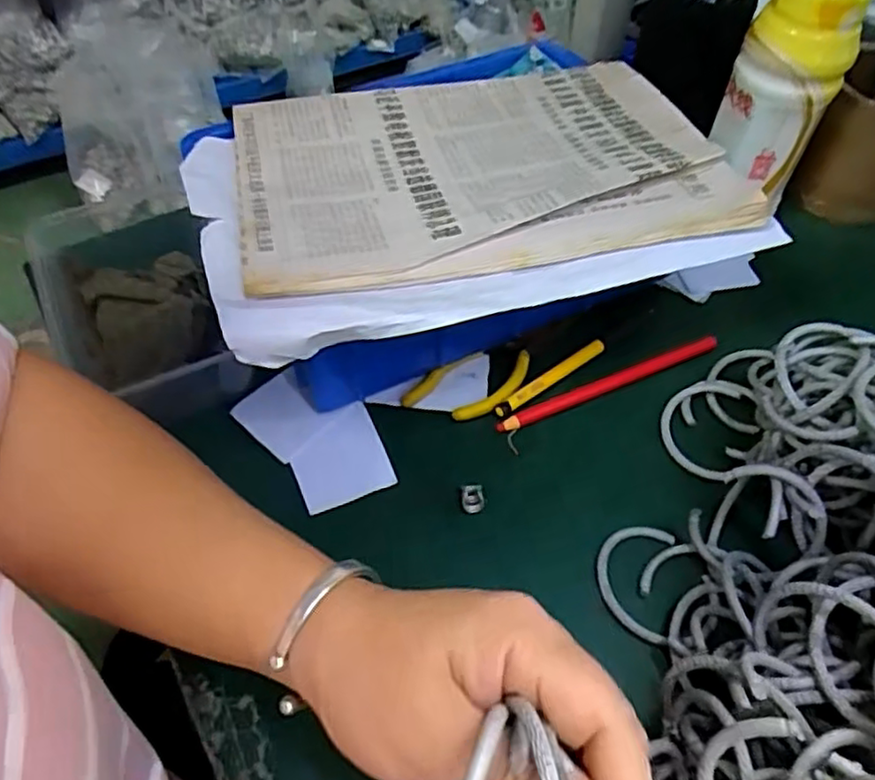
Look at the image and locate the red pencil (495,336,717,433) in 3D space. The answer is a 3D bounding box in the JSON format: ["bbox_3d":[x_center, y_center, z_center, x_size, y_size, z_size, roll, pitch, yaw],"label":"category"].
[{"bbox_3d":[0.108,-0.005,0.419,0.156,0.005,0.009,-21,56,-13],"label":"red pencil"}]

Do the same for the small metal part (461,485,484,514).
[{"bbox_3d":[0.020,0.061,0.377,0.012,0.009,0.012,-4,53,0],"label":"small metal part"}]

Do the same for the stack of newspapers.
[{"bbox_3d":[0.011,-0.123,0.381,0.282,0.024,0.219,-15,54,-9],"label":"stack of newspapers"}]

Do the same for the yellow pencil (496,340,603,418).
[{"bbox_3d":[0.072,-0.008,0.420,0.087,0.006,0.007,-32,59,-20],"label":"yellow pencil"}]

